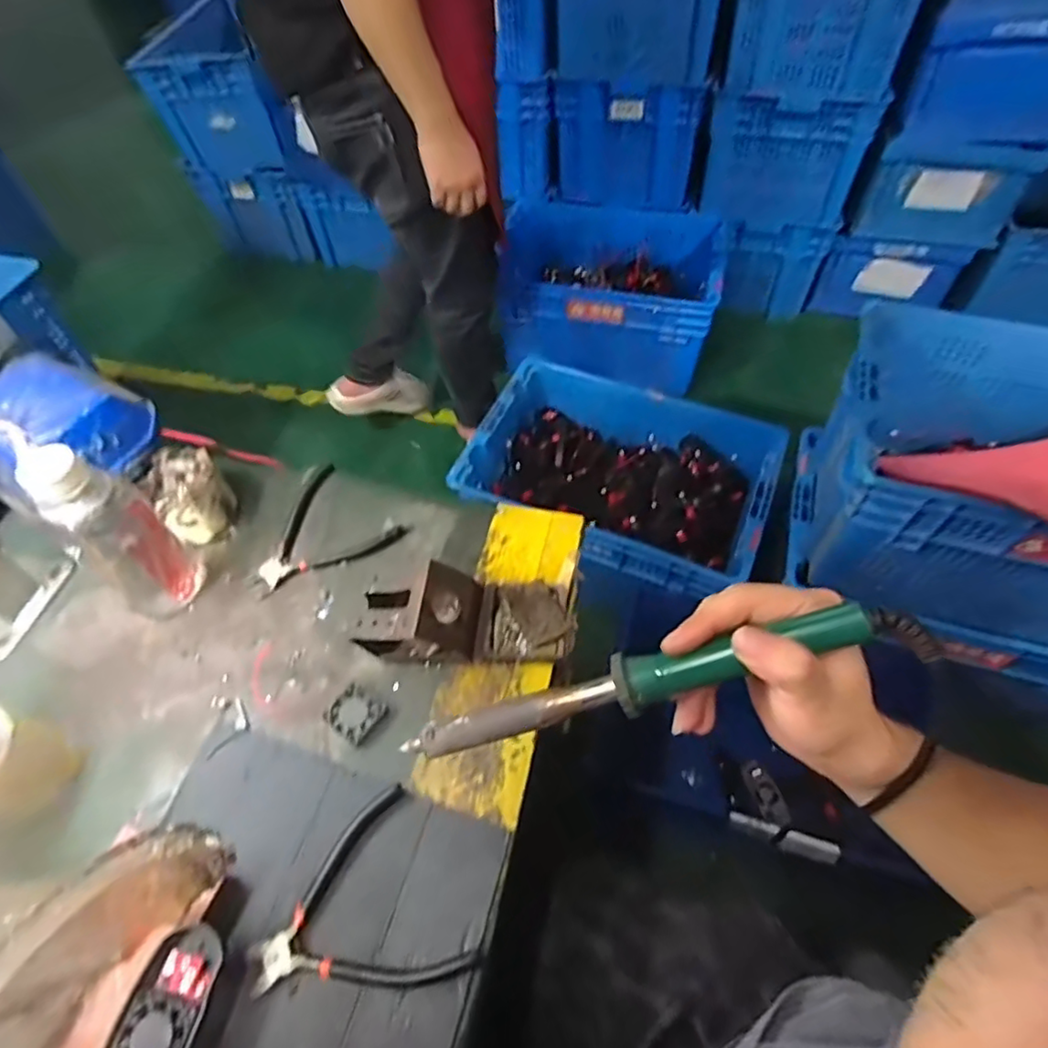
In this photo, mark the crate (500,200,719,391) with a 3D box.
[{"bbox_3d":[0.218,-0.664,1.721,0.572,0.277,0.454,9,56,9],"label":"crate"}]

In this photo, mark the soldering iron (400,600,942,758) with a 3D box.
[{"bbox_3d":[0.060,0.086,0.327,0.272,0.027,0.026,-20,54,16],"label":"soldering iron"}]

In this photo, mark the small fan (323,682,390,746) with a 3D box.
[{"bbox_3d":[-0.141,0.159,0.520,0.042,0.008,0.038,29,61,21],"label":"small fan"}]

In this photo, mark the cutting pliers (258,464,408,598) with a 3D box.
[{"bbox_3d":[-0.205,-0.003,0.628,0.144,0.019,0.111,-22,57,-12],"label":"cutting pliers"}]

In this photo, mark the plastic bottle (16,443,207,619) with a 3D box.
[{"bbox_3d":[-0.336,0.017,0.527,0.061,0.177,0.069,30,62,21],"label":"plastic bottle"}]

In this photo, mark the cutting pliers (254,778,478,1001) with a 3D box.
[{"bbox_3d":[-0.121,0.276,0.435,0.133,0.011,0.131,-26,58,-15],"label":"cutting pliers"}]

